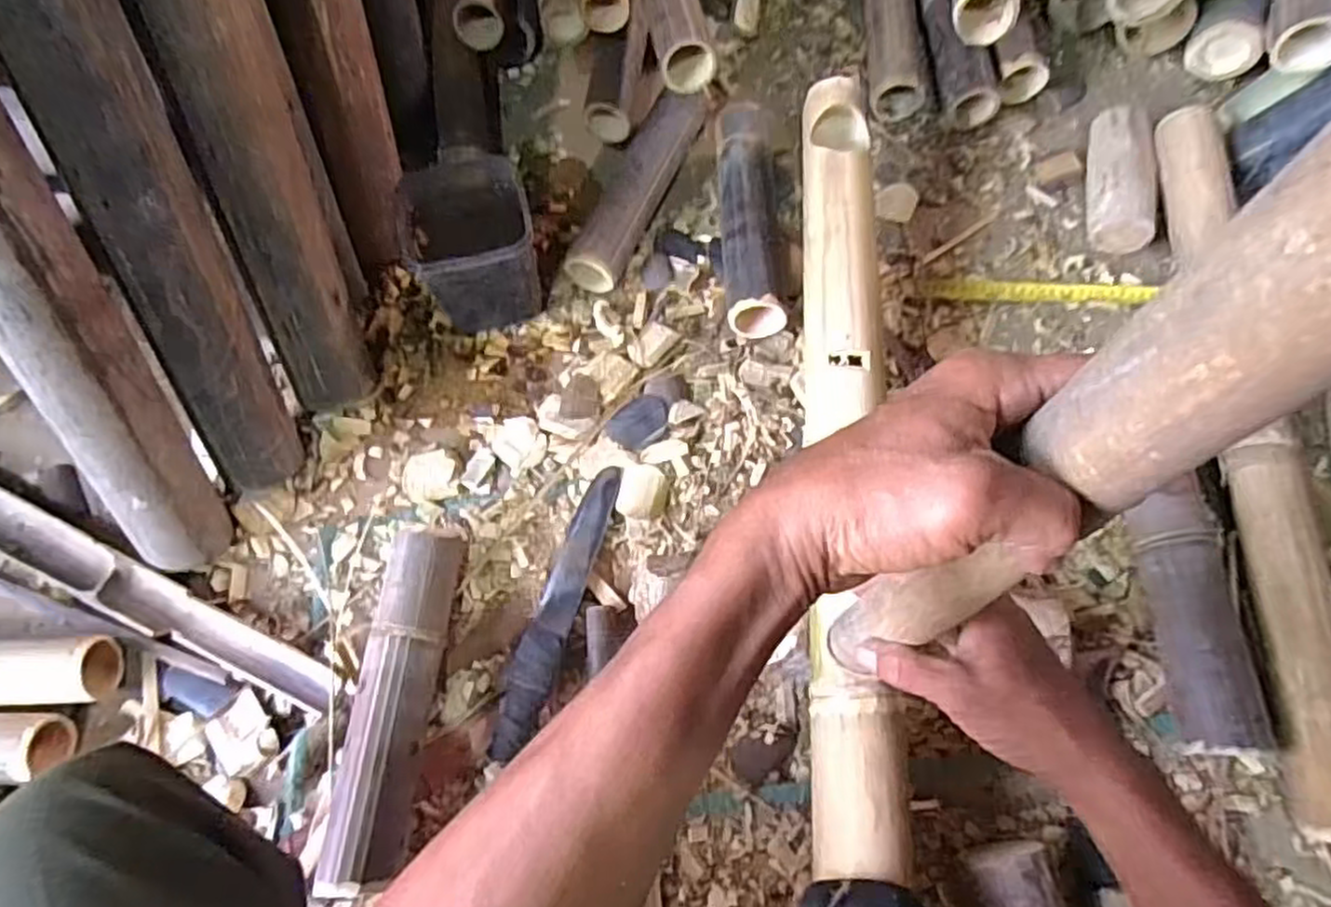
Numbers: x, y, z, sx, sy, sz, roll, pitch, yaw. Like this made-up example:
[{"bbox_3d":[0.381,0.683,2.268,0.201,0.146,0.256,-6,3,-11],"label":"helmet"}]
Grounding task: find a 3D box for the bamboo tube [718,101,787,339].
[{"bbox_3d":[0.085,-0.236,0.749,0.064,0.066,0.261,0,67,0],"label":"bamboo tube"}]

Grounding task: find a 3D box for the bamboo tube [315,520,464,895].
[{"bbox_3d":[-0.205,0.182,0.575,0.057,0.061,0.243,2,67,1],"label":"bamboo tube"}]

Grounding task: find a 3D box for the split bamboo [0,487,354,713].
[{"bbox_3d":[-0.547,0.075,0.642,0.650,0.029,0.044,24,69,10],"label":"split bamboo"}]

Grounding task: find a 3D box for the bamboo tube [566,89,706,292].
[{"bbox_3d":[-0.027,-0.289,0.780,0.061,0.055,0.264,21,68,9],"label":"bamboo tube"}]

